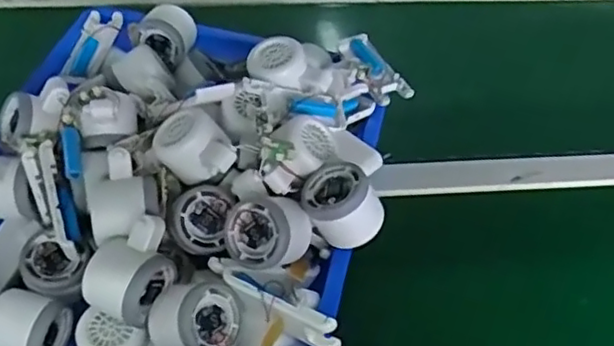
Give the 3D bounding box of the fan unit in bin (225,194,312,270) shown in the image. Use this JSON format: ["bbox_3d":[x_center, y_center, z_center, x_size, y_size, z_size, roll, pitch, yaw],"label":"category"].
[{"bbox_3d":[-0.034,0.054,0.535,0.060,0.051,0.067,14,93,26],"label":"fan unit in bin"}]

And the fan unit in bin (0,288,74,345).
[{"bbox_3d":[-0.238,0.139,0.525,0.056,0.051,0.082,14,51,6],"label":"fan unit in bin"}]

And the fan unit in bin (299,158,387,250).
[{"bbox_3d":[0.031,0.028,0.549,0.060,0.051,0.061,-33,43,4],"label":"fan unit in bin"}]

